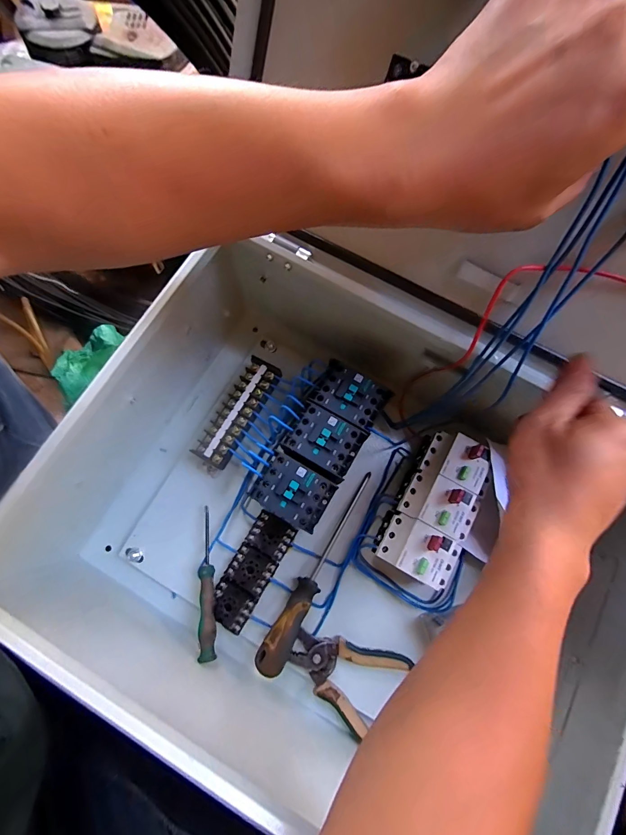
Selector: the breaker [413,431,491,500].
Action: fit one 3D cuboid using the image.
[{"bbox_3d":[0.174,0.058,0.410,0.072,0.066,0.055,29,79,4],"label":"breaker"}]

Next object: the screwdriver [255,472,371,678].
[{"bbox_3d":[0.010,0.175,0.407,0.030,0.027,0.245,30,79,4],"label":"screwdriver"}]

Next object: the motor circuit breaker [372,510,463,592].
[{"bbox_3d":[0.117,0.150,0.391,0.084,0.070,0.057,31,79,4],"label":"motor circuit breaker"}]

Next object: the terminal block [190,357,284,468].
[{"bbox_3d":[-0.096,-0.006,0.450,0.045,0.052,0.147,30,79,4],"label":"terminal block"}]

